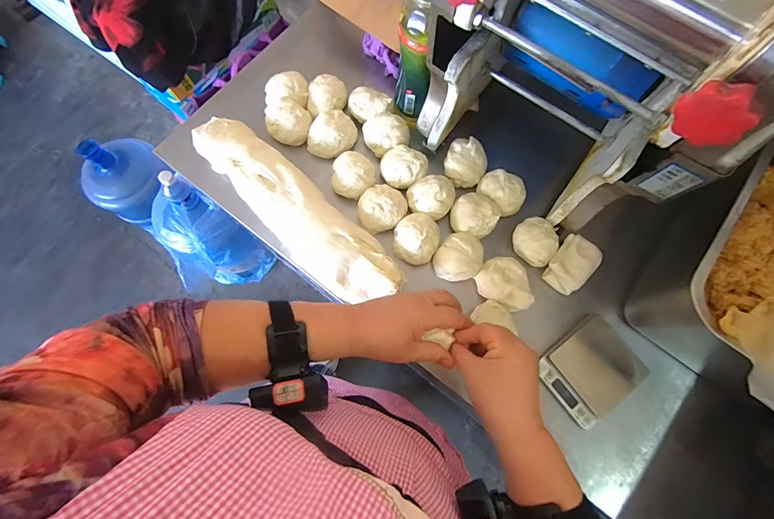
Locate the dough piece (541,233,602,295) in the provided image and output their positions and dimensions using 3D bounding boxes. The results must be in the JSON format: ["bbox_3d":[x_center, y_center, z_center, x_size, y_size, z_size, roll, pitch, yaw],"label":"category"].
[{"bbox_3d":[0.269,0.007,0.502,0.054,0.029,0.079,38,77,8],"label":"dough piece"}]

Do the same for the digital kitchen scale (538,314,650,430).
[{"bbox_3d":[0.281,0.153,0.476,0.122,0.017,0.106,-37,79,-11],"label":"digital kitchen scale"}]

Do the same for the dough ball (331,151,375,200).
[{"bbox_3d":[-0.051,-0.127,0.535,0.062,0.046,0.066,0,75,-2],"label":"dough ball"}]

